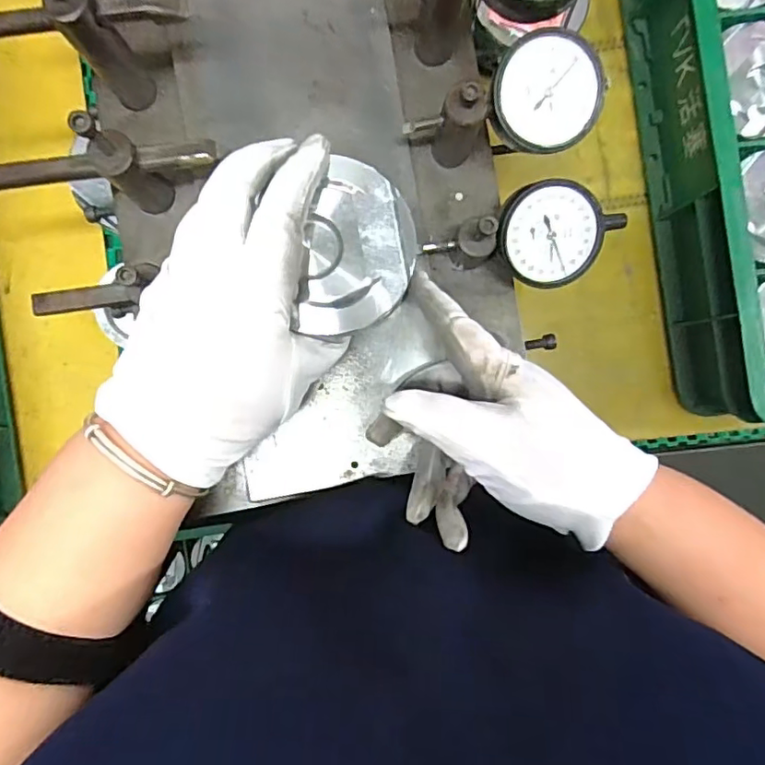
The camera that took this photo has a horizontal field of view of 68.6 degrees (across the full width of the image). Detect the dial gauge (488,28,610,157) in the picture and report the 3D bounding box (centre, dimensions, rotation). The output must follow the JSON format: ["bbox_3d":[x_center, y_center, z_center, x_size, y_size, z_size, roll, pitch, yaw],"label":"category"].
[{"bbox_3d":[0.081,-0.145,0.283,0.060,0.017,0.053,-14,107,-4],"label":"dial gauge"}]

